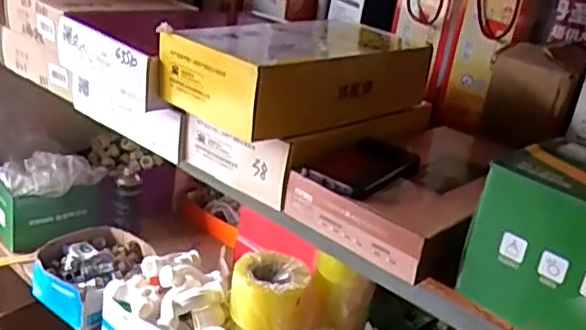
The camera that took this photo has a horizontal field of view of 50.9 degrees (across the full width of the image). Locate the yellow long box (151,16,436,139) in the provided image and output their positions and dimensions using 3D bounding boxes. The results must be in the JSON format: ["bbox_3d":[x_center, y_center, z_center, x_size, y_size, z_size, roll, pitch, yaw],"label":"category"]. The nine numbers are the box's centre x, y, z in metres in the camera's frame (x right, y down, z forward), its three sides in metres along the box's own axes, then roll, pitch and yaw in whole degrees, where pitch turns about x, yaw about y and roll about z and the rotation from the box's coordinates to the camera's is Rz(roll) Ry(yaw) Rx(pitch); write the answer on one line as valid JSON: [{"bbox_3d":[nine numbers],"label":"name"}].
[{"bbox_3d":[0.012,-0.114,0.784,0.329,0.091,0.166,-15,32,-42],"label":"yellow long box"}]

